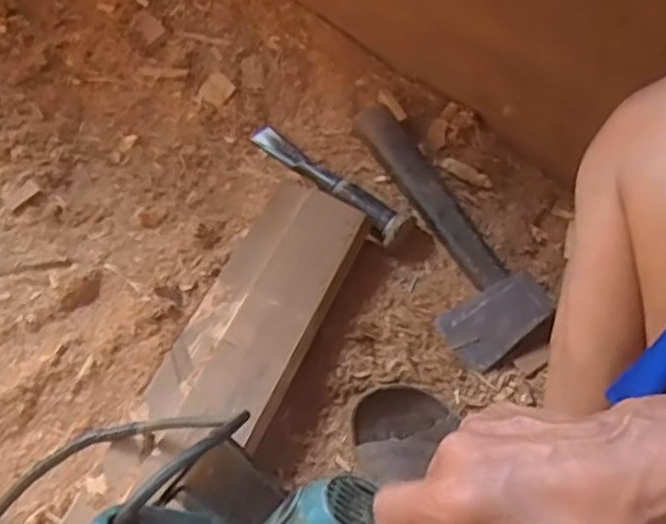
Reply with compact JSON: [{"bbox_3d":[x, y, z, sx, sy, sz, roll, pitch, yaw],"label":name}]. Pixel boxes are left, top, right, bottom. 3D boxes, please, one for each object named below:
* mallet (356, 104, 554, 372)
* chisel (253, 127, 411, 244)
[{"bbox_3d":[0.110,-0.039,0.829,0.102,0.054,0.326,-25,62,-18],"label":"mallet"},{"bbox_3d":[-0.005,-0.098,0.873,0.235,0.034,0.038,40,64,21],"label":"chisel"}]

